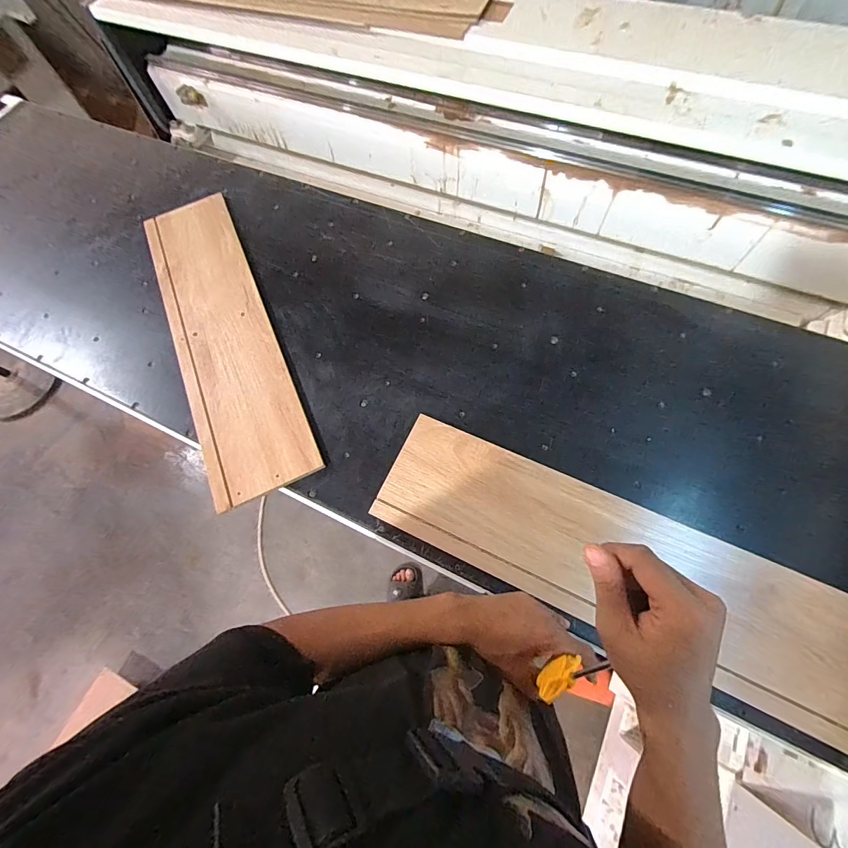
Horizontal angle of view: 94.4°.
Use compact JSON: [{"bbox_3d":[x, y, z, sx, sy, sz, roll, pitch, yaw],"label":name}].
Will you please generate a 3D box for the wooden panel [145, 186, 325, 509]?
[{"bbox_3d":[-0.373,-0.180,0.728,0.171,0.017,0.679,-23,68,-7],"label":"wooden panel"}]

